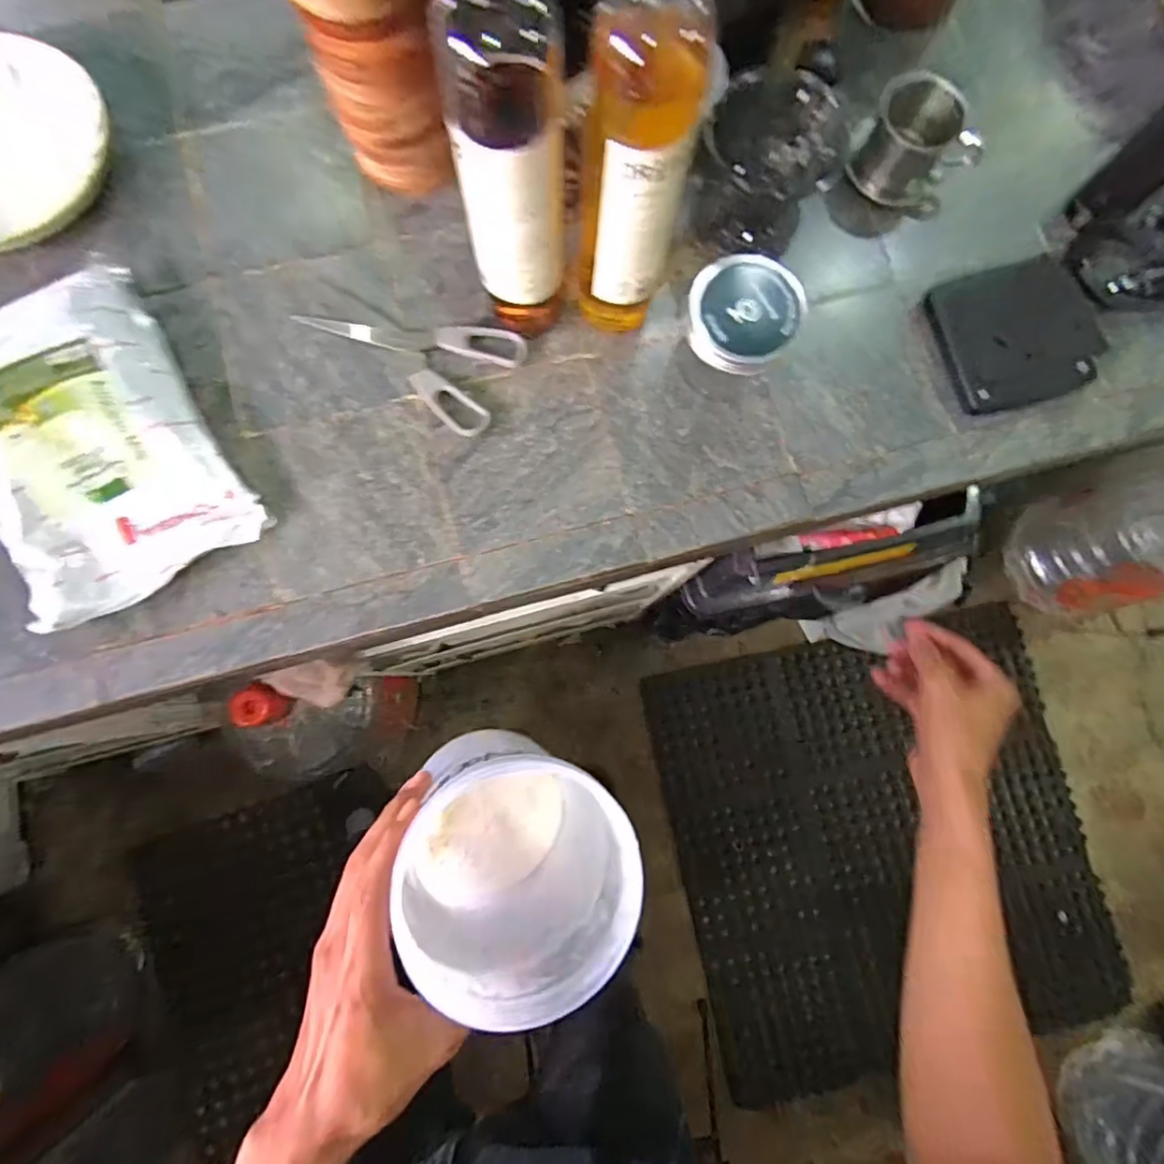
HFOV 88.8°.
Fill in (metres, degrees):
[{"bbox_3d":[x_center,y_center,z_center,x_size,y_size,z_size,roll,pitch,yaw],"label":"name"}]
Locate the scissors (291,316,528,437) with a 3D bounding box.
[{"bbox_3d":[-0.147,-0.202,0.511,0.181,0.014,0.093,26,82,4],"label":"scissors"}]

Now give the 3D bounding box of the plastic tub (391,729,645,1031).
[{"bbox_3d":[-0.038,0.185,0.382,0.145,0.171,0.145,2,76,-10],"label":"plastic tub"}]

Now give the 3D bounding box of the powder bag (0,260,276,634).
[{"bbox_3d":[-0.399,-0.116,0.475,0.178,0.049,0.272,-33,83,-5],"label":"powder bag"}]

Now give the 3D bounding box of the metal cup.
[{"bbox_3d":[0.297,-0.384,0.525,0.093,0.061,0.064,35,83,5],"label":"metal cup"}]

